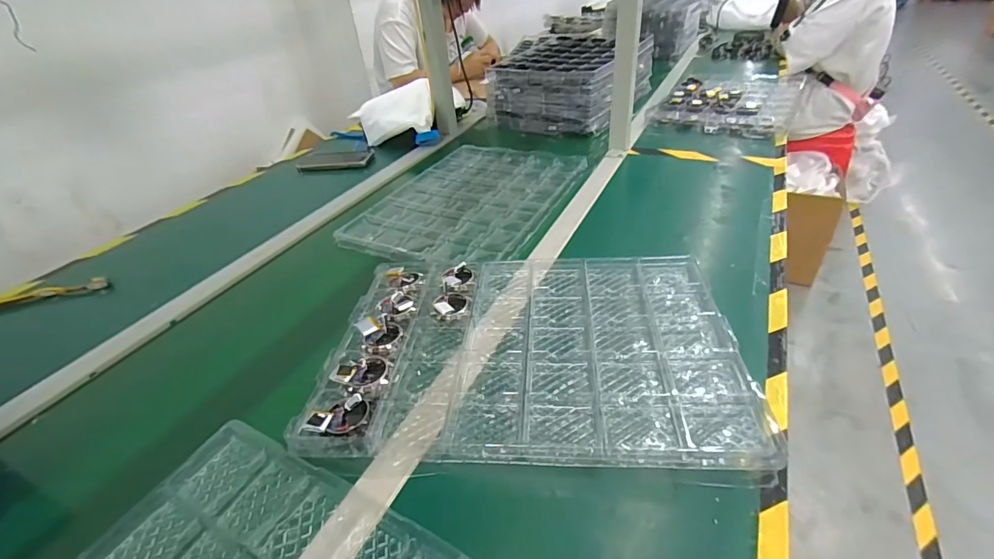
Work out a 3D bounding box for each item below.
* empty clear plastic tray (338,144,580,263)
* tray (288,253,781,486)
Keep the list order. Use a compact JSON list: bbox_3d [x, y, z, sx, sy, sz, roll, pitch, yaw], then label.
[{"bbox_3d":[-0.043,-0.164,0.874,0.311,0.020,0.443,12,41,25],"label":"empty clear plastic tray"},{"bbox_3d":[0.037,0.063,0.518,0.430,0.026,0.305,-1,37,9],"label":"tray"}]

